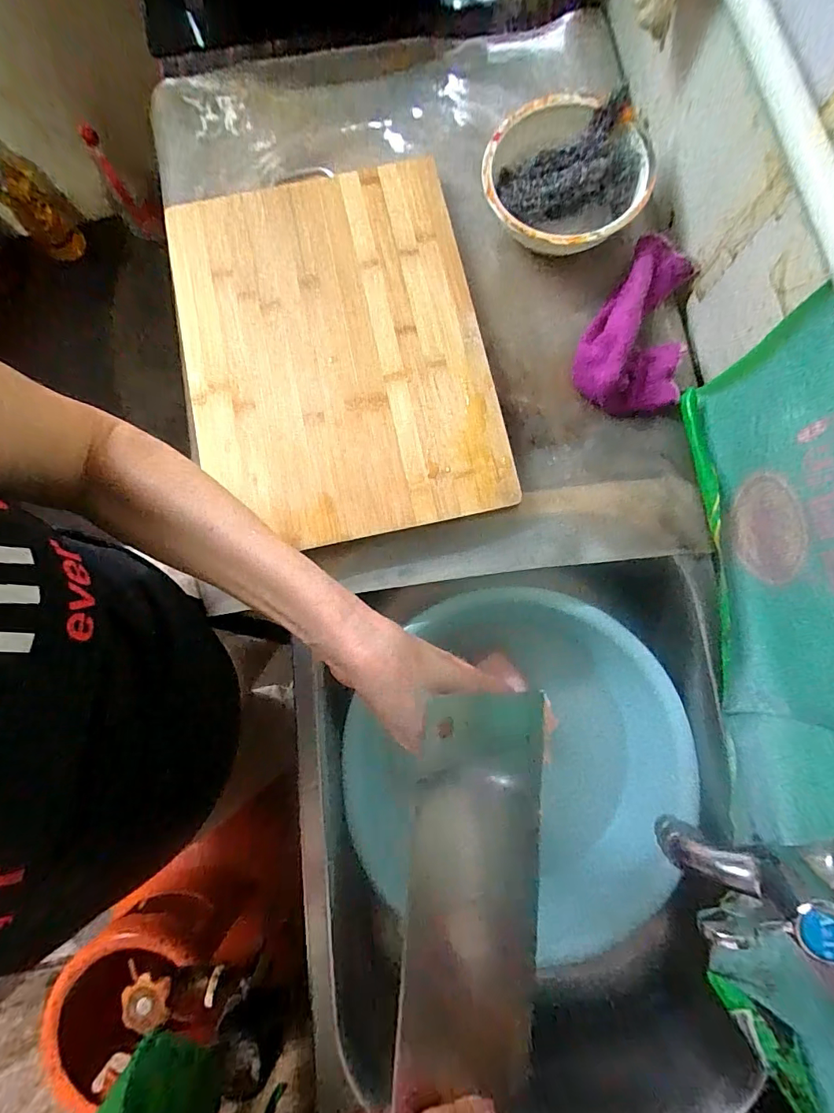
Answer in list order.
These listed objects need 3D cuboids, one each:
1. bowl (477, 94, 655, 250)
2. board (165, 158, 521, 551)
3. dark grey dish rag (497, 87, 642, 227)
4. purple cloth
[{"bbox_3d":[0.143,-0.365,0.456,0.151,0.058,0.155,0,80,-1],"label":"bowl"},{"bbox_3d":[-0.080,-0.201,0.444,0.282,0.022,0.377,-11,80,-3],"label":"board"},{"bbox_3d":[0.144,-0.378,0.458,0.129,0.055,0.087,-5,79,-1],"label":"dark grey dish rag"},{"bbox_3d":[0.214,-0.218,0.442,0.097,0.042,0.160,20,80,4],"label":"purple cloth"}]

